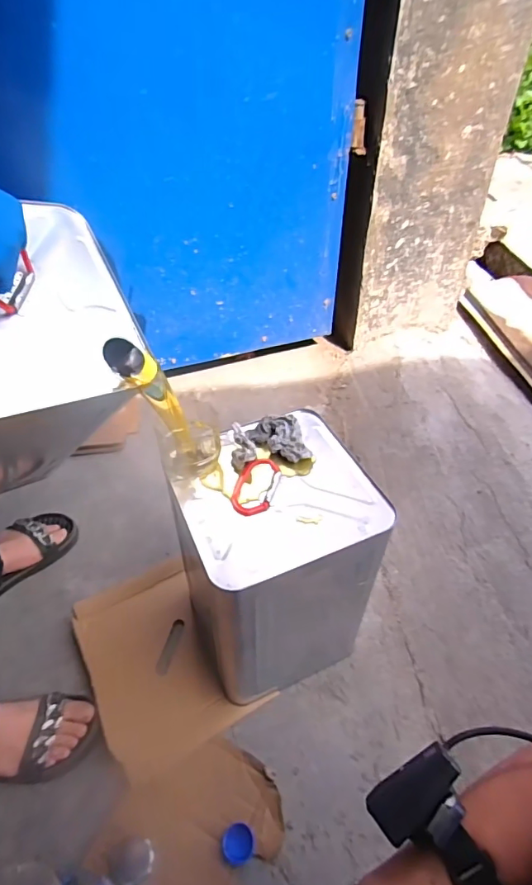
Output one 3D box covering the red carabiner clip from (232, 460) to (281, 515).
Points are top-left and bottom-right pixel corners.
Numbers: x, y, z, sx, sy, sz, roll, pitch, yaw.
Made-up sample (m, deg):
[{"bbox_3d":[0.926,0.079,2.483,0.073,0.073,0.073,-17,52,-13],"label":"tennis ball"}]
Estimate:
[{"bbox_3d":[-0.011,0.053,0.570,0.050,0.010,0.089,14,46,16],"label":"red carabiner clip"}]

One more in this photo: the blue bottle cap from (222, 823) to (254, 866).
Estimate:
[{"bbox_3d":[-0.036,0.517,0.599,0.038,0.015,0.039,-1,44,1],"label":"blue bottle cap"}]

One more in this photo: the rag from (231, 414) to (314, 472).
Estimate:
[{"bbox_3d":[0.002,-0.003,0.609,0.097,0.029,0.067,-9,44,-8],"label":"rag"}]

